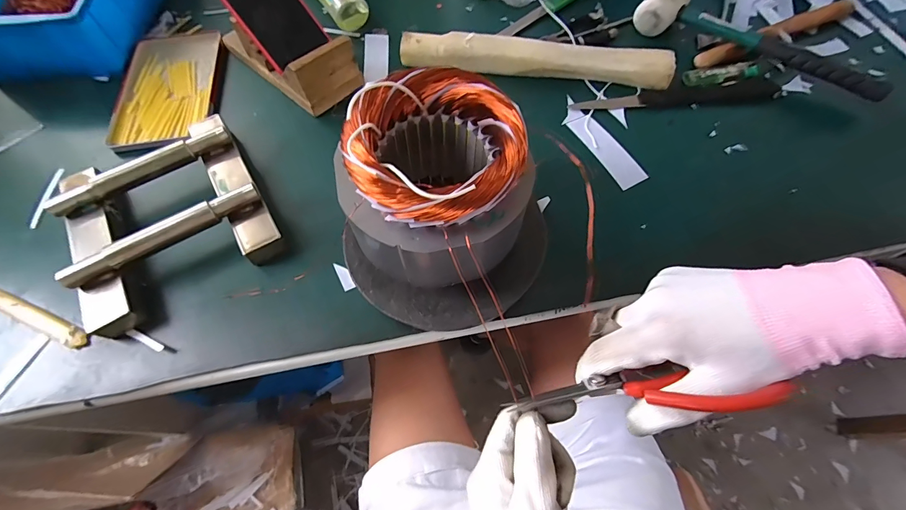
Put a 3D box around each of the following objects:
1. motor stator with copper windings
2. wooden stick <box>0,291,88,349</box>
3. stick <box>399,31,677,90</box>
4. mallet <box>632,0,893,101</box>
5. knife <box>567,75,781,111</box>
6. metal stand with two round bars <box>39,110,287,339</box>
[{"bbox_3d":[-0.010,-0.063,0.304,0.124,0.105,0.130,-8,65,-2],"label":"motor stator with copper windings"},{"bbox_3d":[-0.436,0.046,0.370,0.204,0.009,0.017,20,66,11],"label":"wooden stick"},{"bbox_3d":[0.100,-0.250,0.484,0.332,0.032,0.047,9,64,6],"label":"stick"},{"bbox_3d":[0.378,-0.268,0.480,0.287,0.051,0.069,36,69,17],"label":"mallet"},{"bbox_3d":[0.271,-0.196,0.466,0.243,0.011,0.037,-6,63,-1],"label":"knife"},{"bbox_3d":[-0.296,-0.046,0.393,0.184,0.049,0.197,-28,66,-12],"label":"metal stand with two round bars"}]

